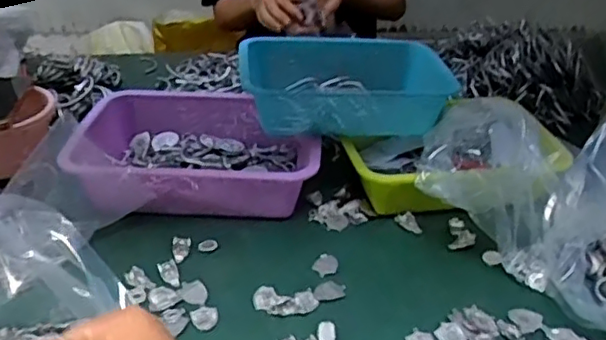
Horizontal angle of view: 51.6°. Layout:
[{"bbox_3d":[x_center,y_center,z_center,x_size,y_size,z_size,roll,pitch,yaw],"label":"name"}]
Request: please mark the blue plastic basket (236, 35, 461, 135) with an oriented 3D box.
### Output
[{"bbox_3d":[0.053,-0.115,0.832,0.266,0.074,0.172,-1,31,-6],"label":"blue plastic basket"}]

